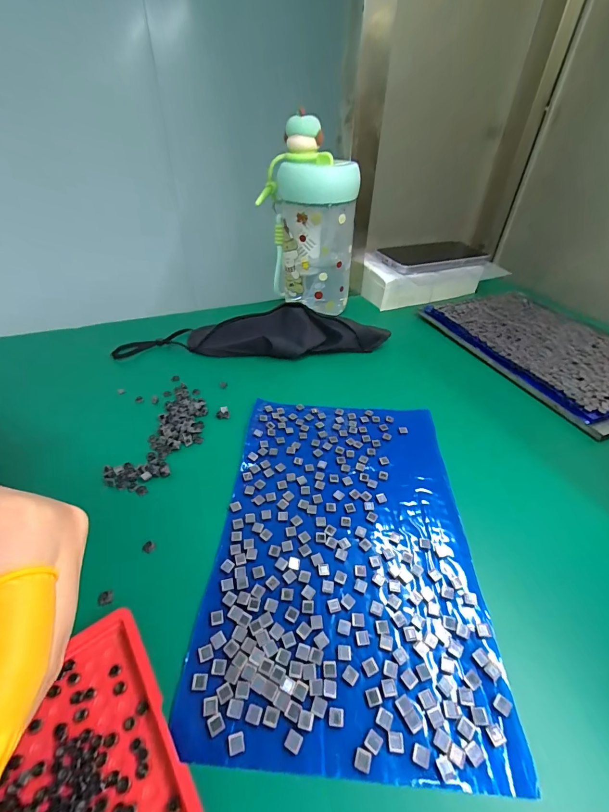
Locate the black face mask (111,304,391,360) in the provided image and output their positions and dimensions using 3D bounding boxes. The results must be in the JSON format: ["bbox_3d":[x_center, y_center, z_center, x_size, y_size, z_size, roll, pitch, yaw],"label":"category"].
[{"bbox_3d":[-0.055,-0.081,0.376,0.279,0.029,0.058,-3,40,-7],"label":"black face mask"}]

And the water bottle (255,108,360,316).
[{"bbox_3d":[0.007,-0.201,0.399,0.098,0.190,0.072,2,40,-1],"label":"water bottle"}]

